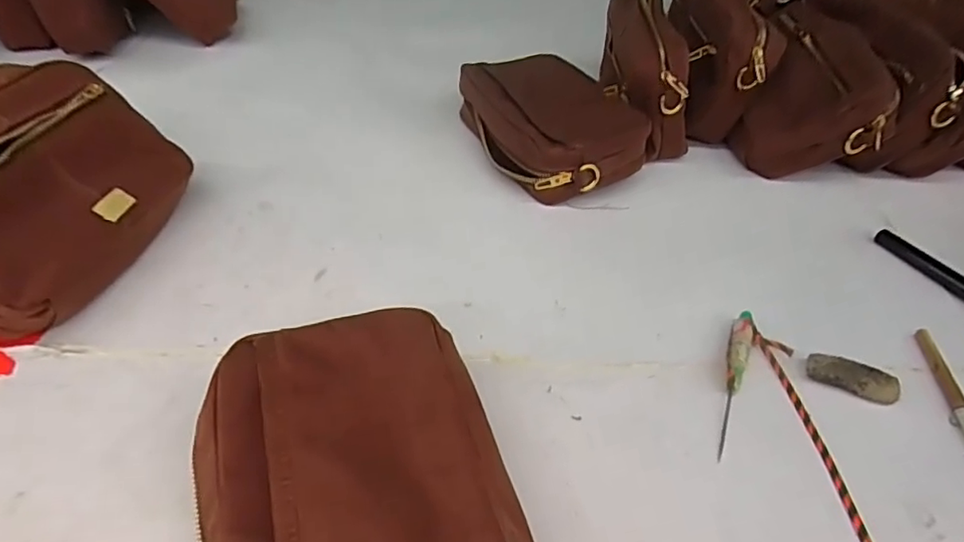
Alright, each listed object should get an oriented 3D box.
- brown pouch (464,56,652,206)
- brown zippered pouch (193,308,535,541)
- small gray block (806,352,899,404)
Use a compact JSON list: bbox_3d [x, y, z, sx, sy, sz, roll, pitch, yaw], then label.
[{"bbox_3d":[0.063,-0.144,0.563,0.131,0.064,0.208,-14,44,-18],"label":"brown pouch"},{"bbox_3d":[-0.054,0.099,0.260,0.135,0.037,0.185,-13,43,-17],"label":"brown zippered pouch"},{"bbox_3d":[0.235,0.067,0.369,0.051,0.009,0.019,20,43,20],"label":"small gray block"}]

